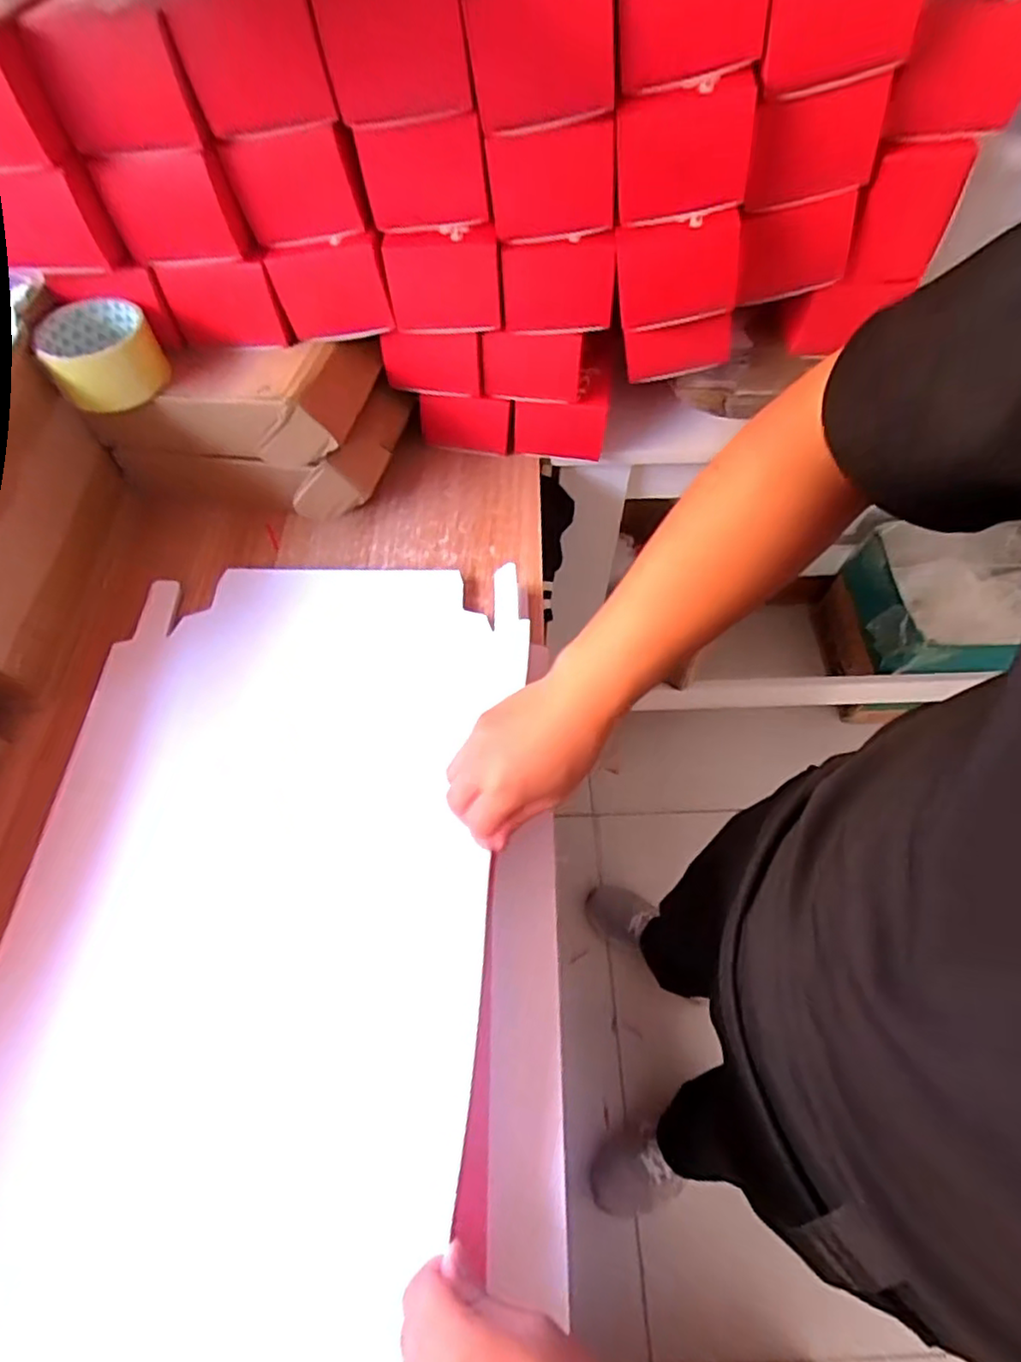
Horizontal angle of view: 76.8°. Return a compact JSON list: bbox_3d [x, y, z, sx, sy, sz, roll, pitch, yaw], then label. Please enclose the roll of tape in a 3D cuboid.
[{"bbox_3d":[-0.328,-0.266,0.520,0.082,0.043,0.086,-28,63,-16],"label":"roll of tape"}]

